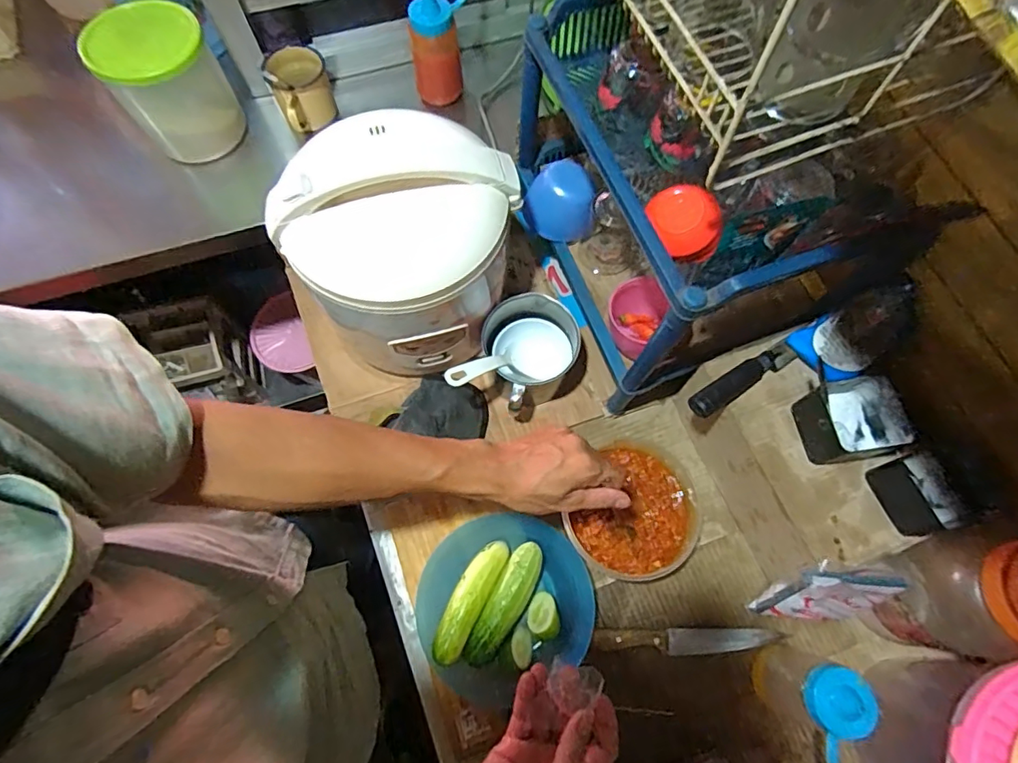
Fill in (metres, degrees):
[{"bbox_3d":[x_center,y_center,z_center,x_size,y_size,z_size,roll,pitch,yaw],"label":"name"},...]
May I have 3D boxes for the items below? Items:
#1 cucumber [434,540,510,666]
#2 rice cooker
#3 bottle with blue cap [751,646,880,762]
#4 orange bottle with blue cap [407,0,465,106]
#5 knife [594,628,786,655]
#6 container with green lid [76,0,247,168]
[{"bbox_3d":[-0.045,0.247,0.589,0.037,0.027,0.138,26,71,9],"label":"cucumber"},{"bbox_3d":[-0.118,-0.158,0.615,0.226,0.226,0.222,0,69,0],"label":"rice cooker"},{"bbox_3d":[0.300,0.344,0.525,0.067,0.152,0.131,32,72,11],"label":"bottle with blue cap"},{"bbox_3d":[-0.096,-0.494,0.734,0.087,0.183,0.083,-1,69,-1],"label":"orange bottle with blue cap"},{"bbox_3d":[0.210,0.302,0.600,0.218,0.016,0.026,0,69,0],"label":"knife"},{"bbox_3d":[-0.460,-0.404,0.704,0.136,0.142,0.128,-28,72,-10],"label":"container with green lid"}]

